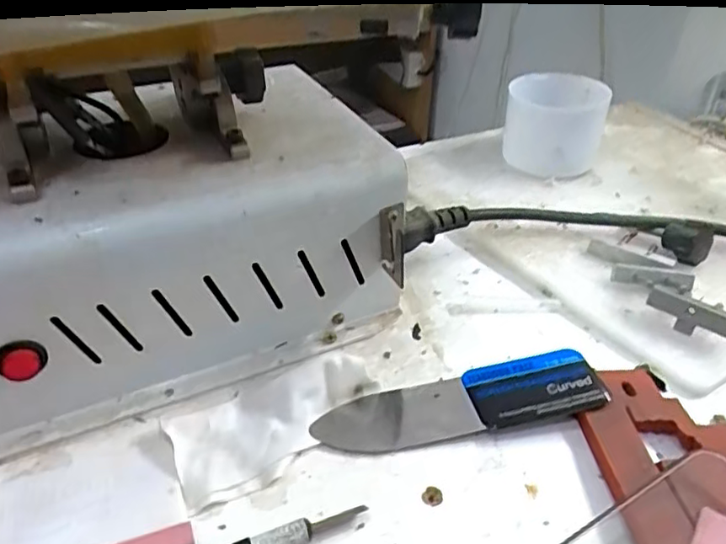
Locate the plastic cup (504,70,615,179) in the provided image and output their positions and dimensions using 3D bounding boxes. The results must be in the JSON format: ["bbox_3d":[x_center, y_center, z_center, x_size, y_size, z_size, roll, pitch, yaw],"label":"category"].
[{"bbox_3d":[0.127,-0.098,0.412,0.062,0.055,0.049,12,38,15],"label":"plastic cup"}]

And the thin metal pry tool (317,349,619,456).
[{"bbox_3d":[0.040,0.053,0.255,0.117,0.009,0.032,-6,37,-9],"label":"thin metal pry tool"}]

